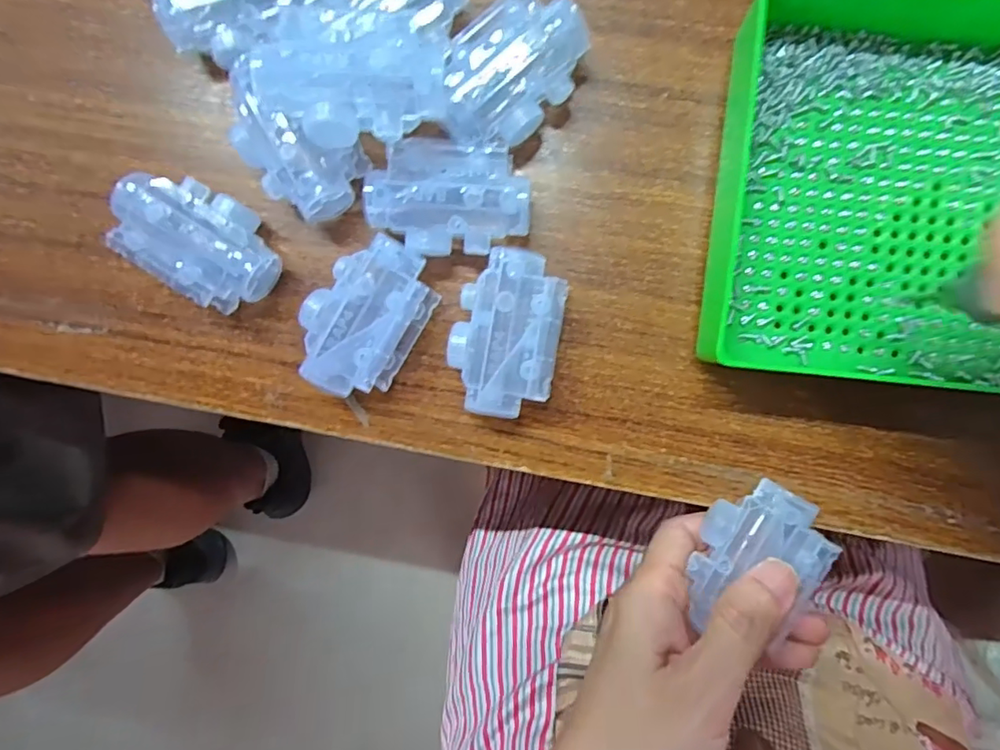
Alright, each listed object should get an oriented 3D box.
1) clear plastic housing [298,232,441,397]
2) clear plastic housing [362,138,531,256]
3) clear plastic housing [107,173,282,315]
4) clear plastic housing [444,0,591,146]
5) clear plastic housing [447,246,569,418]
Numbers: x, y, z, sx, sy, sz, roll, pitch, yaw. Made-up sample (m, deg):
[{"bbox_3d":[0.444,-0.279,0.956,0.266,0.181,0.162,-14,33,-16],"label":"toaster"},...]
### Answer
[{"bbox_3d":[-0.059,-0.025,0.239,0.045,0.029,0.068,32,93,2],"label":"clear plastic housing"},{"bbox_3d":[-0.022,-0.075,0.237,0.068,0.030,0.043,0,92,3],"label":"clear plastic housing"},{"bbox_3d":[-0.134,-0.060,0.240,0.067,0.029,0.044,30,93,2],"label":"clear plastic housing"},{"bbox_3d":[0.005,-0.126,0.231,0.068,0.032,0.041,-44,89,3],"label":"clear plastic housing"},{"bbox_3d":[0.003,-0.018,0.237,0.045,0.029,0.069,8,92,3],"label":"clear plastic housing"}]

